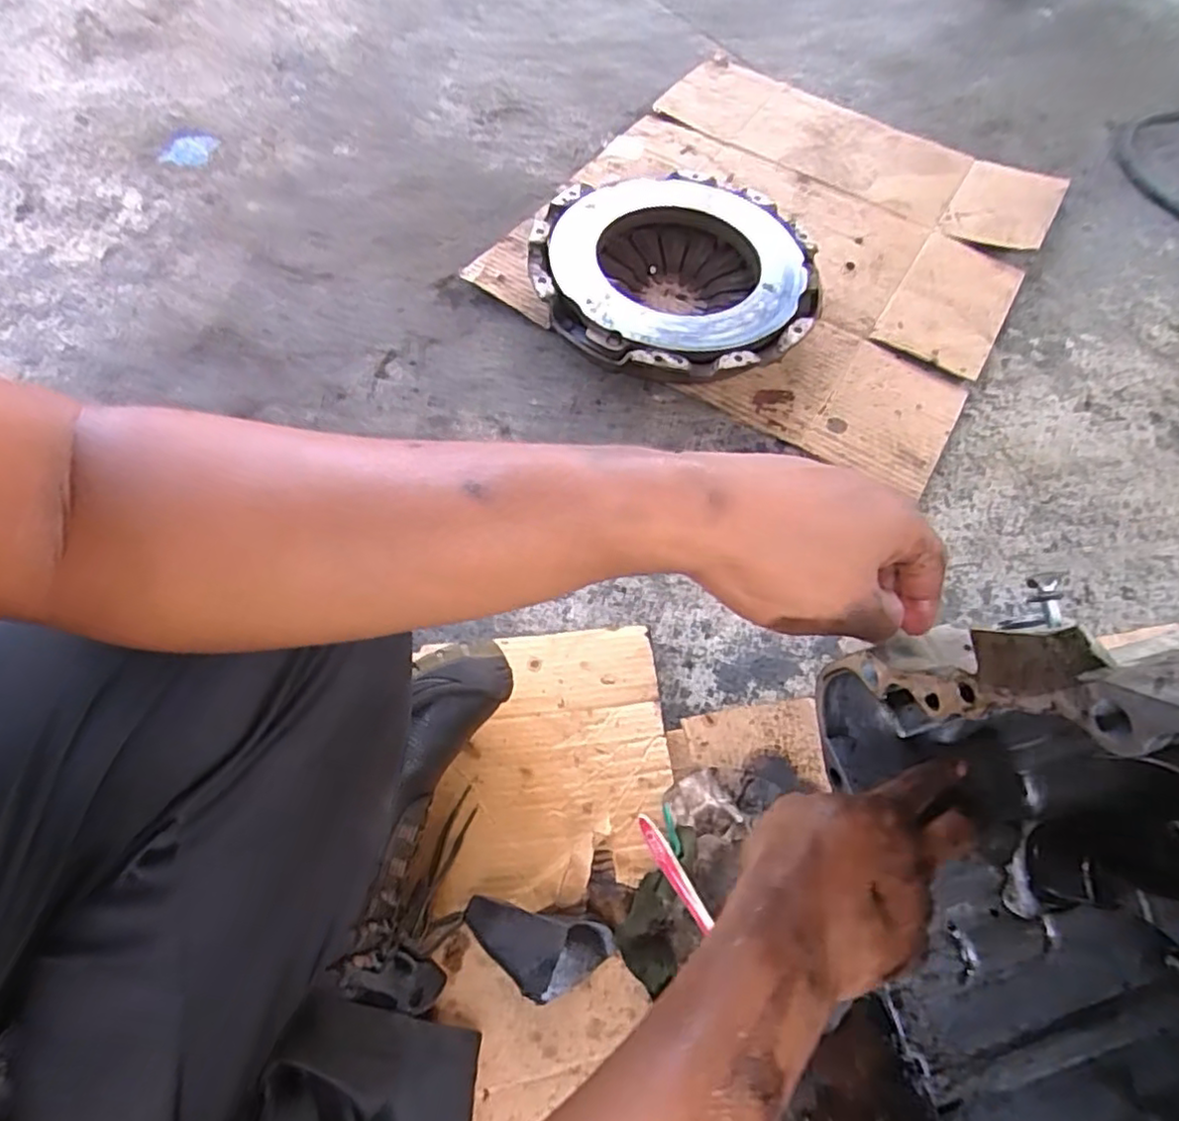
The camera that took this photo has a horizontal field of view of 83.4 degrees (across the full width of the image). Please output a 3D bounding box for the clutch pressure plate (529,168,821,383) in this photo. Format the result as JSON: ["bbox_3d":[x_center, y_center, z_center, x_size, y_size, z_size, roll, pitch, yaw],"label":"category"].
[{"bbox_3d":[0.092,-0.303,0.715,0.287,0.059,0.283,2,62,-3],"label":"clutch pressure plate"}]

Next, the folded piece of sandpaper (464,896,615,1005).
[{"bbox_3d":[-0.035,0.252,0.424,0.095,0.039,0.048,12,62,2],"label":"folded piece of sandpaper"}]

